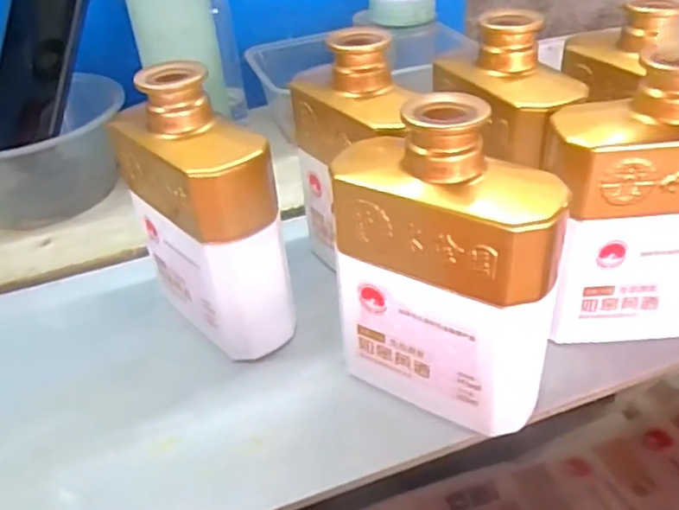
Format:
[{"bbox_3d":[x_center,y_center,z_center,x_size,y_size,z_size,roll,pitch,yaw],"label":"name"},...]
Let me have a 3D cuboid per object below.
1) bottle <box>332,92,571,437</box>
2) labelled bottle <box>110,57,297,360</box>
[{"bbox_3d":[0.048,0.009,0.311,0.112,0.153,0.045,20,44,25],"label":"bottle"},{"bbox_3d":[-0.080,-0.024,0.366,0.104,0.151,0.048,30,49,33],"label":"labelled bottle"}]

